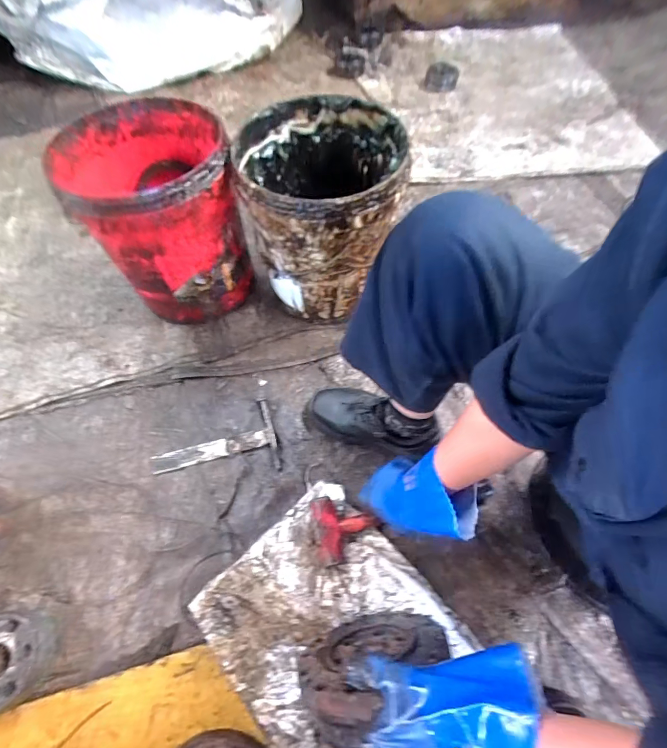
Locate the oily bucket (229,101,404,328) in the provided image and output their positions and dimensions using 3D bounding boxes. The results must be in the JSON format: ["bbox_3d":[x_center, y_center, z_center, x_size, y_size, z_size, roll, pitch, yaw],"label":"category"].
[{"bbox_3d":[-0.023,-0.320,0.777,0.295,0.307,0.304,0,63,0],"label":"oily bucket"}]

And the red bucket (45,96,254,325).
[{"bbox_3d":[-0.345,-0.331,0.786,0.278,0.317,0.331,-20,64,-10],"label":"red bucket"}]

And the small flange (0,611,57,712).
[{"bbox_3d":[-0.495,0.427,0.563,0.121,0.041,0.127,40,71,19],"label":"small flange"}]

